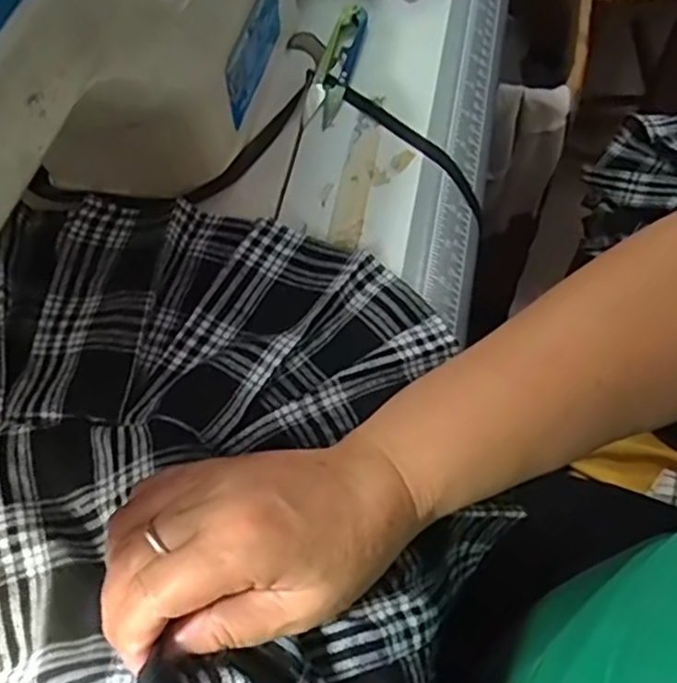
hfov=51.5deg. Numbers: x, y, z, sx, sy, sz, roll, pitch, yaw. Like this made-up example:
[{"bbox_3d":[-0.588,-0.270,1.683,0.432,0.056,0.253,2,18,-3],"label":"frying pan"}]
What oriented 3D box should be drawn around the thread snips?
[{"bbox_3d":[-0.001,-0.183,0.460,0.023,0.007,0.100,13,65,7],"label":"thread snips"}]

